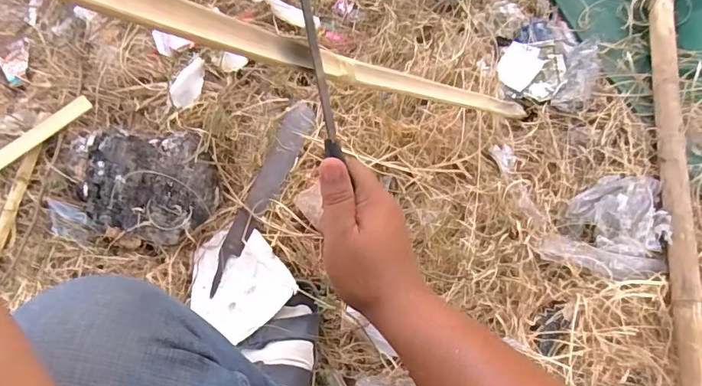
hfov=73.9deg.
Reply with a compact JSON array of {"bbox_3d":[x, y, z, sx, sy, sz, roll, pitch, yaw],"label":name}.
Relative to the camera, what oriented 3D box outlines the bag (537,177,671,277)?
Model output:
[{"bbox_3d":[0.363,0.035,0.658,0.154,0.037,0.162,17,72,8],"label":"bag"}]

